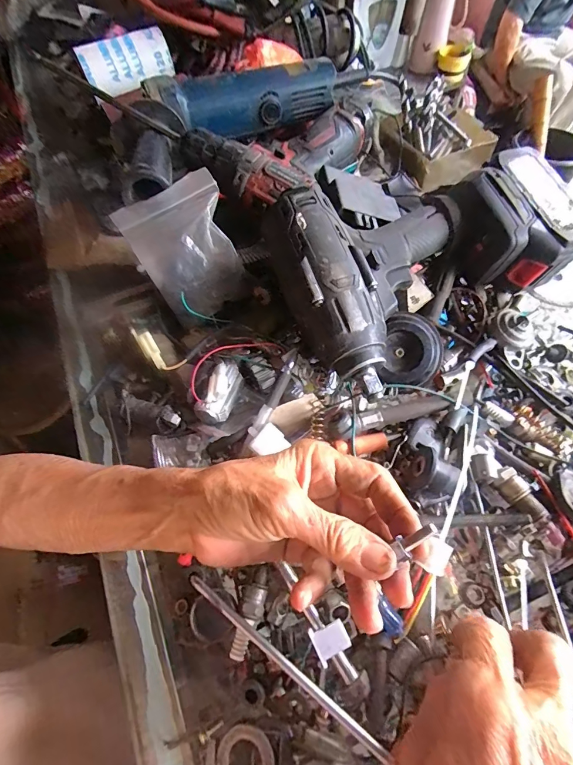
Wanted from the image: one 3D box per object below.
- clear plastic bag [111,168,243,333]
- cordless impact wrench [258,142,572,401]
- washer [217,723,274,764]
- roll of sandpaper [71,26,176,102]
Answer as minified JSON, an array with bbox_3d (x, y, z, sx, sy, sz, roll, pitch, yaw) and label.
[{"bbox_3d":[-0.094,-0.114,0.340,0.095,0.022,0.110,-19,93,15],"label":"clear plastic bag"},{"bbox_3d":[0.119,-0.111,0.323,0.266,0.082,0.171,-23,61,-9],"label":"cordless impact wrench"},{"bbox_3d":[-0.023,0.214,0.212,0.032,0.005,0.033,-2,60,3],"label":"washer"},{"bbox_3d":[-0.227,-0.457,0.543,0.122,0.062,0.072,-14,60,-4],"label":"roll of sandpaper"}]

